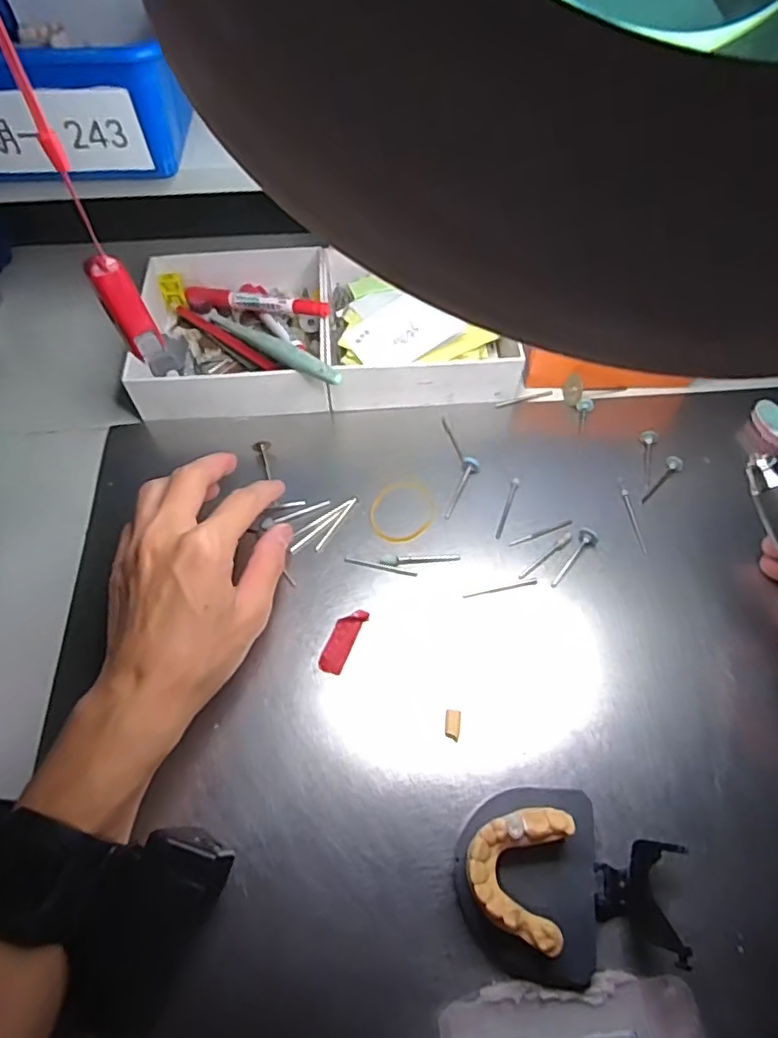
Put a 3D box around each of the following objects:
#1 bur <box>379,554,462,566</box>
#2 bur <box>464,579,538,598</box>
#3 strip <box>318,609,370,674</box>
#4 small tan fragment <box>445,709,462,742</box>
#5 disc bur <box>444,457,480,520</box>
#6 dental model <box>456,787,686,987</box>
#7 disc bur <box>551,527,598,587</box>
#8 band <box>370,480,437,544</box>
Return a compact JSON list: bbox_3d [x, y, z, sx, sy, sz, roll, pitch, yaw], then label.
[{"bbox_3d":[0.019,0.024,0.359,0.046,0.004,0.007,0,58,1],"label":"bur"},{"bbox_3d":[0.064,0.040,0.349,0.043,0.004,0.004,-9,58,-5],"label":"bur"},{"bbox_3d":[-0.026,0.066,0.334,0.015,0.004,0.038,21,61,13],"label":"strip"},{"bbox_3d":[0.033,0.104,0.308,0.008,0.004,0.015,6,58,4],"label":"small tan fragment"},{"bbox_3d":[0.046,-0.020,0.382,0.011,0.009,0.045,18,60,11],"label":"disc bur"},{"bbox_3d":[0.074,0.156,0.263,0.086,0.032,0.072,4,58,3],"label":"dental model"},{"bbox_3d":[0.108,0.023,0.354,0.011,0.007,0.042,31,63,19],"label":"disc bur"},{"bbox_3d":[0.009,-0.006,0.376,0.041,0.004,0.042,0,58,0],"label":"band"}]

